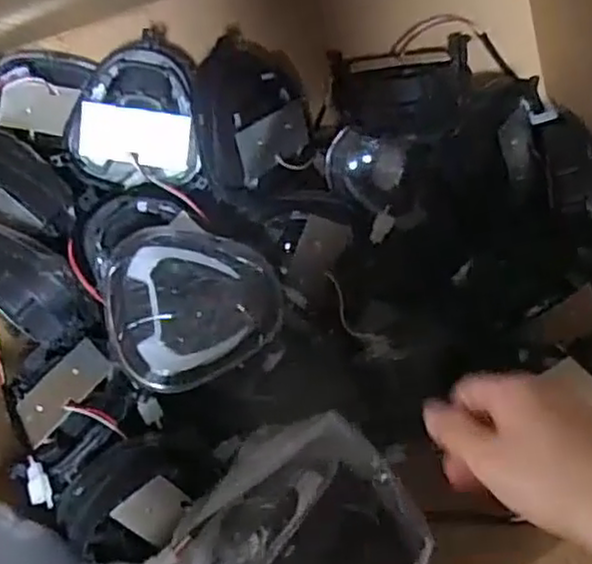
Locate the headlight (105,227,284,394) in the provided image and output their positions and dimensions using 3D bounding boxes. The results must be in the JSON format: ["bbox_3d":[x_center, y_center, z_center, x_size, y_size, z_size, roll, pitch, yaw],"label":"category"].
[{"bbox_3d":[-0.087,0.019,0.617,0.148,0.067,0.136,-14,68,-6],"label":"headlight"}]

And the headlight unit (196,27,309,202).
[{"bbox_3d":[-0.041,-0.165,0.704,0.112,0.097,0.162,-3,67,-1],"label":"headlight unit"}]

